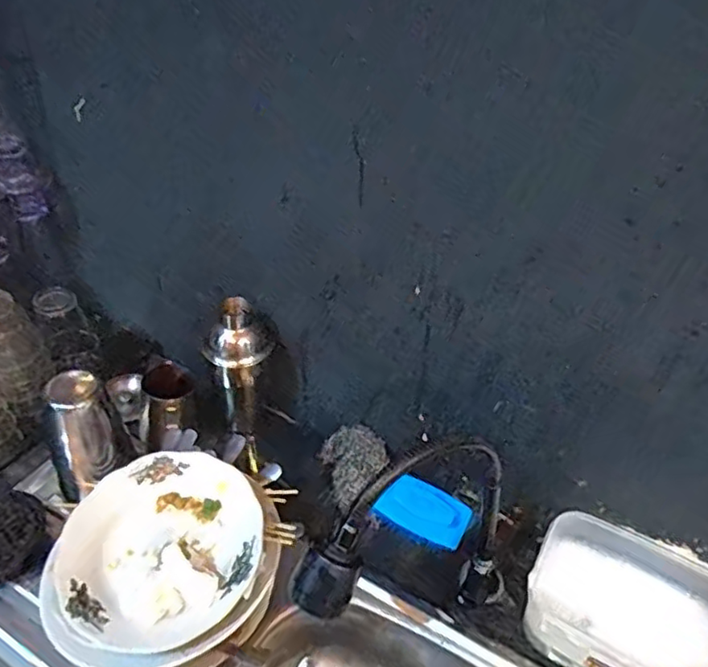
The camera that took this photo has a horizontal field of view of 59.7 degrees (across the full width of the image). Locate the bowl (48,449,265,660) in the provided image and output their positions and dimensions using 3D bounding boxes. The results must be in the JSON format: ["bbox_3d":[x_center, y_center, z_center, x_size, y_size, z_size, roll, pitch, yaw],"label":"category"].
[{"bbox_3d":[-0.178,0.194,0.567,0.179,0.042,0.173,2,41,-2],"label":"bowl"}]

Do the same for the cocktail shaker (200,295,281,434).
[{"bbox_3d":[-0.139,0.047,0.777,0.065,0.185,0.069,33,49,29],"label":"cocktail shaker"}]

